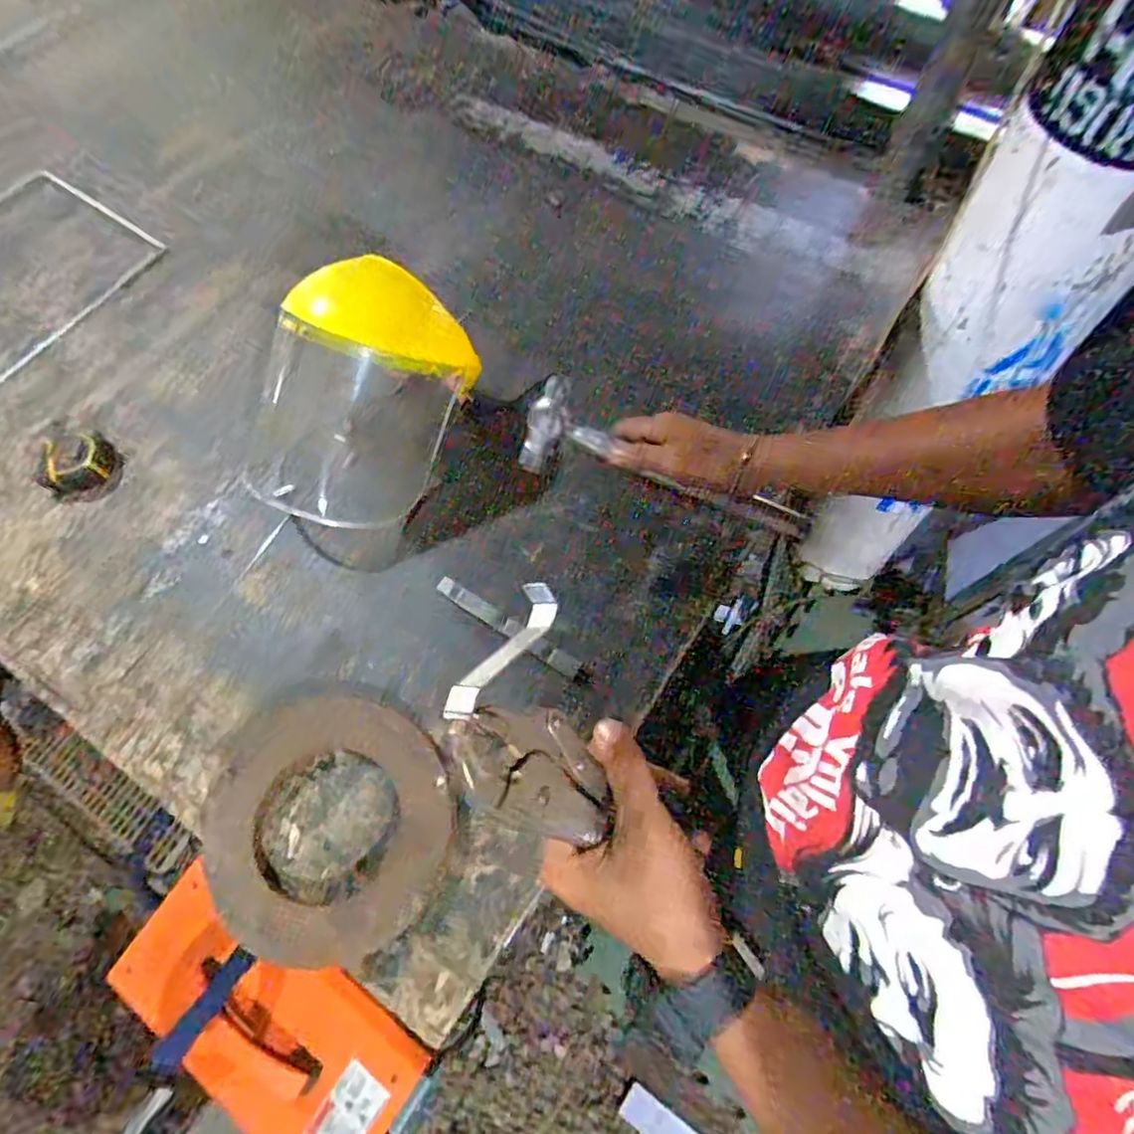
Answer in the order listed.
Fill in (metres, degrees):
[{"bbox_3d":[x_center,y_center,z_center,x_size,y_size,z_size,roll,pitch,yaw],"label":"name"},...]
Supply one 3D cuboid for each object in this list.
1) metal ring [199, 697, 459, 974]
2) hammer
[{"bbox_3d":[-0.244,0.255,0.636,0.252,0.019,0.242,-1,68,2],"label":"metal ring"},{"bbox_3d":[0.093,-0.084,0.595,0.277,0.083,0.045,23,64,-7],"label":"hammer"}]

